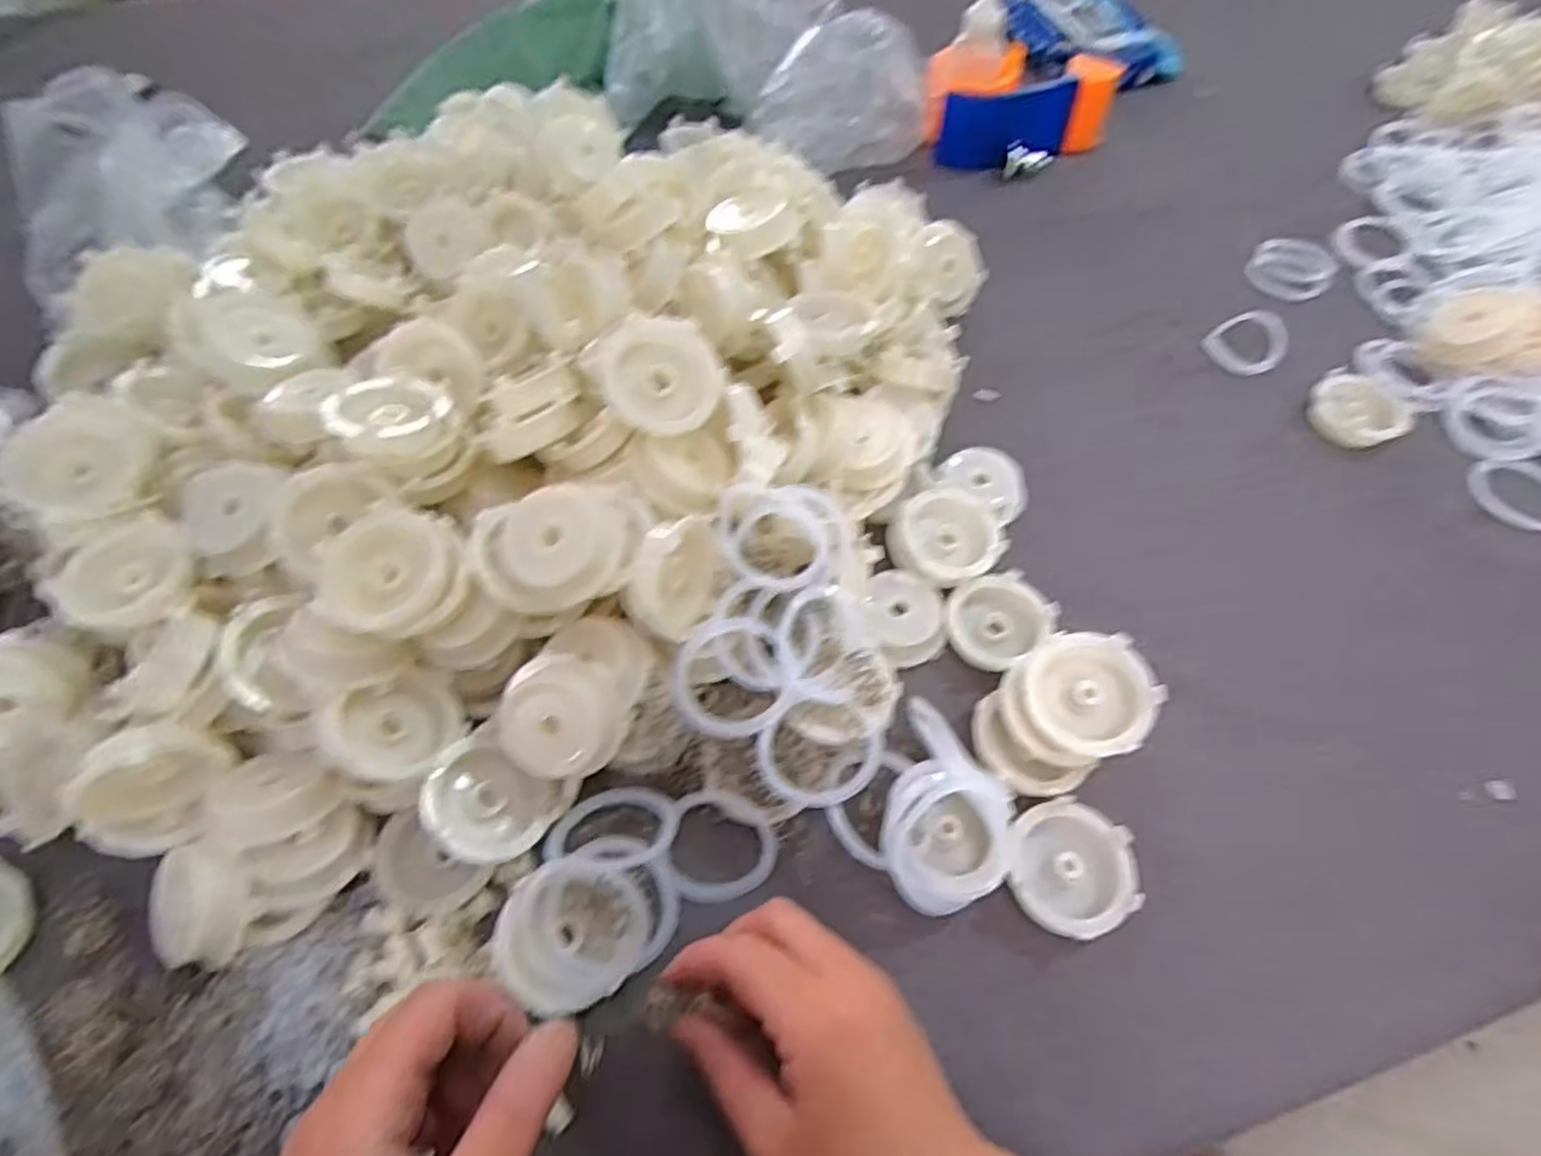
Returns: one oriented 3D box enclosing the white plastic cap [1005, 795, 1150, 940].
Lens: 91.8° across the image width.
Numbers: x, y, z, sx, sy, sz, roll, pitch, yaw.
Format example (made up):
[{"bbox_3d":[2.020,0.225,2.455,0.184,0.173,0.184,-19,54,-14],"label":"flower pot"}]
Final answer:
[{"bbox_3d":[0.131,0.127,0.327,0.056,0.014,0.053,0,59,0],"label":"white plastic cap"}]

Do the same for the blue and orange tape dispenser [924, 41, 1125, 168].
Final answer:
[{"bbox_3d":[0.208,-0.392,0.630,0.152,0.065,0.078,-7,59,-4],"label":"blue and orange tape dispenser"}]

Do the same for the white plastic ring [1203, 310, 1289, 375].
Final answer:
[{"bbox_3d":[0.333,-0.163,0.517,0.055,0.007,0.046,-34,68,-6],"label":"white plastic ring"}]

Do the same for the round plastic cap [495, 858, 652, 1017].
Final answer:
[{"bbox_3d":[-0.079,0.143,0.299,0.058,0.018,0.053,0,59,0],"label":"round plastic cap"}]

